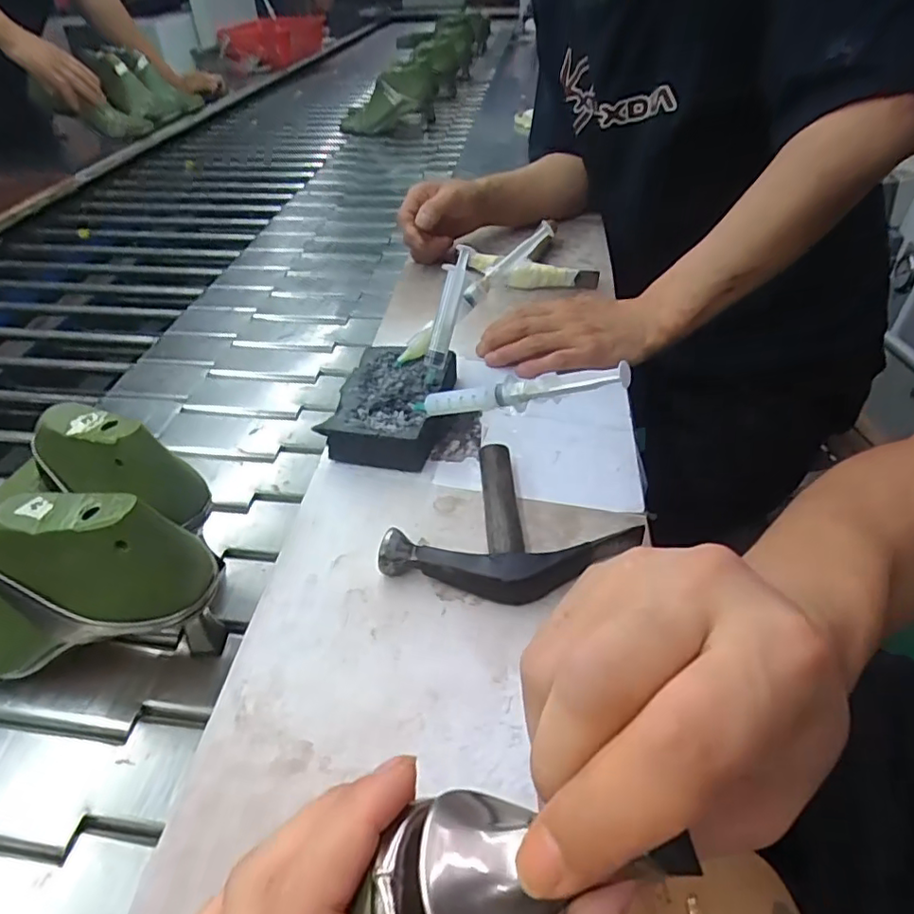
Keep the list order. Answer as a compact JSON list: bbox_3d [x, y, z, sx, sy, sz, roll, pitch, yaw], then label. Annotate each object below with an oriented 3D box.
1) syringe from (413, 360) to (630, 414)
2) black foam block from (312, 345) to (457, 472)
[{"bbox_3d":[0.034,-0.042,0.406,0.172,0.020,0.012,-4,34,38],"label":"syringe"},{"bbox_3d":[-0.050,-0.046,0.495,0.085,0.037,0.131,8,43,11],"label":"black foam block"}]

